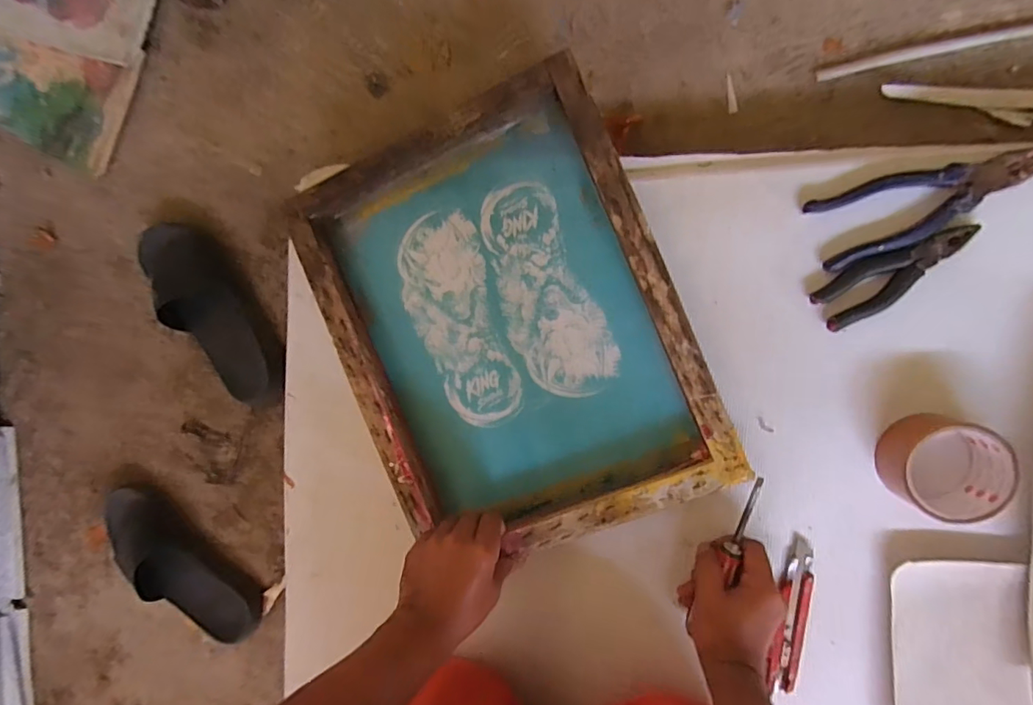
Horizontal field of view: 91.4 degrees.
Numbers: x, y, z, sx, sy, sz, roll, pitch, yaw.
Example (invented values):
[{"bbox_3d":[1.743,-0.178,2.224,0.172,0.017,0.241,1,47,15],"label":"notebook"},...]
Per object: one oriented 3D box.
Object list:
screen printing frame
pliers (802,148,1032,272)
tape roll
[{"bbox_3d":[-0.011,-0.025,0.539,0.348,0.063,0.444,-24,91,9],"label":"screen printing frame"},{"bbox_3d":[0.377,-0.142,0.462,0.189,0.021,0.068,-21,89,11],"label":"pliers"},{"bbox_3d":[0.393,0.105,0.461,0.092,0.055,0.086,1,93,11],"label":"tape roll"}]

